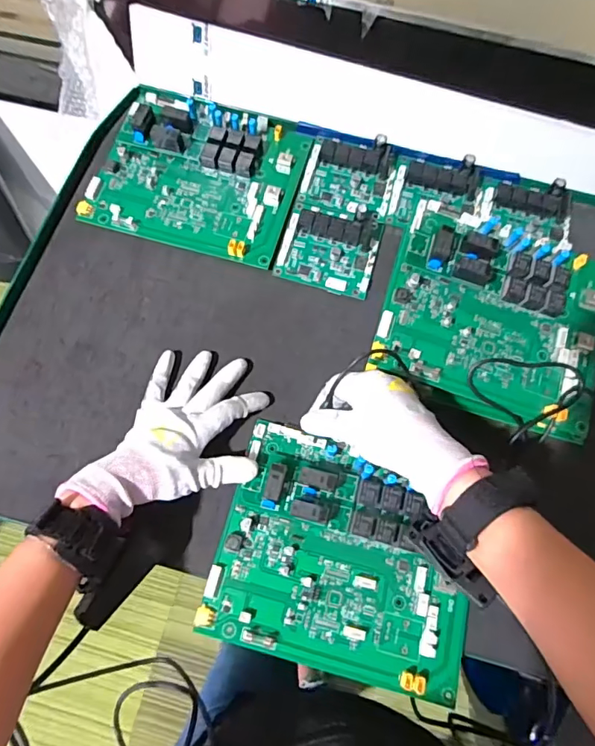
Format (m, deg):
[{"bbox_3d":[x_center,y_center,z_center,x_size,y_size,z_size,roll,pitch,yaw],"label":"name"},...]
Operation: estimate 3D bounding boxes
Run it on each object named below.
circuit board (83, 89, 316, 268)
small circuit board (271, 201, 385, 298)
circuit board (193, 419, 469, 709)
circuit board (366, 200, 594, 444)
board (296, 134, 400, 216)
[{"bbox_3d":[-0.102,-0.209,0.497,0.199,0.030,0.169,16,71,5],"label":"circuit board"},{"bbox_3d":[0.033,-0.128,0.480,0.094,0.019,0.089,15,71,5],"label":"small circuit board"},{"bbox_3d":[0.039,0.143,0.378,0.198,0.029,0.167,15,71,5],"label":"circuit board"},{"bbox_3d":[0.184,-0.055,0.435,0.205,0.043,0.181,19,72,6],"label":"circuit board"},{"bbox_3d":[0.055,-0.210,0.503,0.094,0.023,0.079,11,71,3],"label":"board"}]

